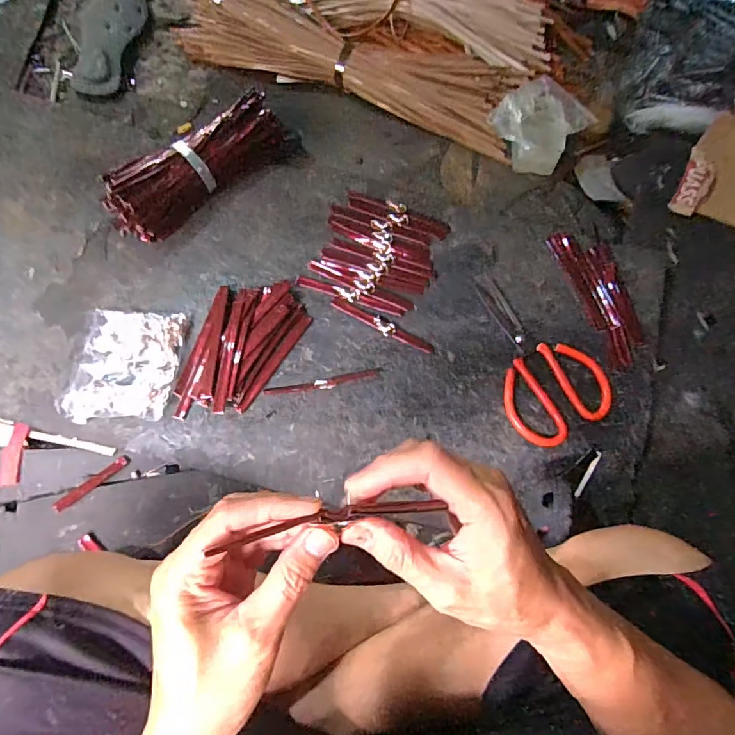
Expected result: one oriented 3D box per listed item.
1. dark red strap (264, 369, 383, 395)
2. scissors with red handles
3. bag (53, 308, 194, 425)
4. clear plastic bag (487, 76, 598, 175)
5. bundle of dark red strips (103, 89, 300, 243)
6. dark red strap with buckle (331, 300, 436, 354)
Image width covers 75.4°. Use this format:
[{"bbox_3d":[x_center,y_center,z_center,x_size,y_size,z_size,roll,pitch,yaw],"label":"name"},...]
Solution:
[{"bbox_3d":[-0.053,0.019,0.581,0.140,0.004,0.012,-11,72,-6],"label":"dark red strap"},{"bbox_3d":[0.213,-0.019,0.599,0.125,0.016,0.219,-16,72,-8],"label":"scissors with red handles"},{"bbox_3d":[-0.288,-0.003,0.571,0.116,0.015,0.141,7,71,0],"label":"bag"},{"bbox_3d":[0.258,-0.364,0.708,0.119,0.051,0.130,-34,78,-10],"label":"clear plastic bag"},{"bbox_3d":[-0.221,-0.267,0.636,0.266,0.062,0.082,-40,79,-11],"label":"bundle of dark red strips"},{"bbox_3d":[0.020,-0.054,0.604,0.140,0.004,0.018,30,72,8],"label":"dark red strap with buckle"}]

